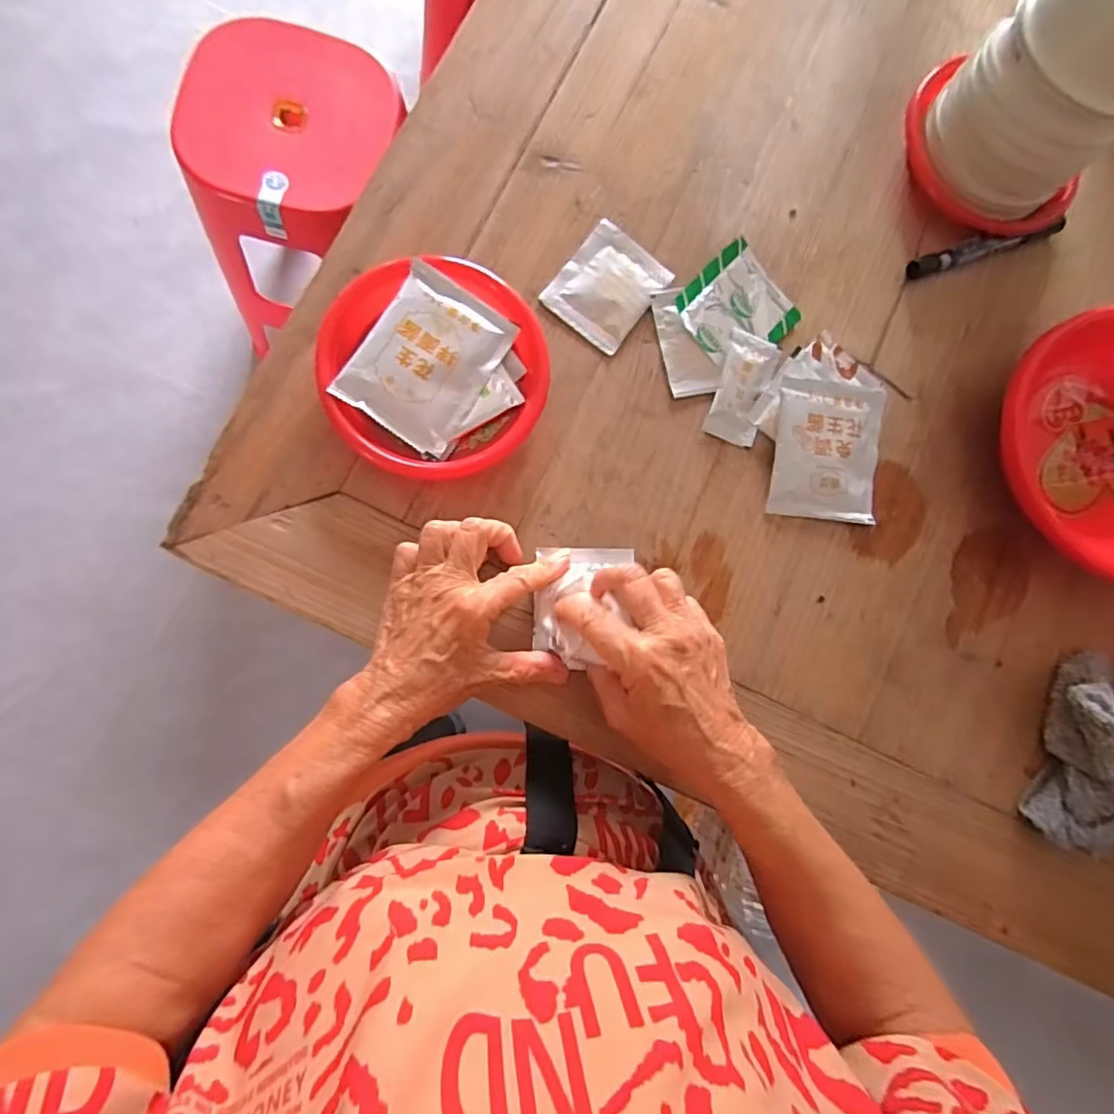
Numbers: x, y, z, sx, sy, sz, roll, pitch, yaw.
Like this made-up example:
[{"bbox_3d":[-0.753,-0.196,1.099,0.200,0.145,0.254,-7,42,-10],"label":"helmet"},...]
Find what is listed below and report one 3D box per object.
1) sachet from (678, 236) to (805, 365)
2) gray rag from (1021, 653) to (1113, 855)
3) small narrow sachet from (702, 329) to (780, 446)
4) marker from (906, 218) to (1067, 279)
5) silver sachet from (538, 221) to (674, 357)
[{"bbox_3d":[0.130,-0.177,0.409,0.080,0.012,0.070,-44,90,-9],"label":"sachet"},{"bbox_3d":[0.379,0.136,0.385,0.092,0.051,0.131,16,82,-4],"label":"gray rag"},{"bbox_3d":[0.132,-0.120,0.405,0.037,0.008,0.076,18,82,-4],"label":"small narrow sachet"},{"bbox_3d":[0.327,-0.235,0.434,0.136,0.019,0.014,-19,86,-8],"label":"marker"},{"bbox_3d":[0.036,-0.191,0.405,0.063,0.007,0.081,37,81,-2],"label":"silver sachet"}]

